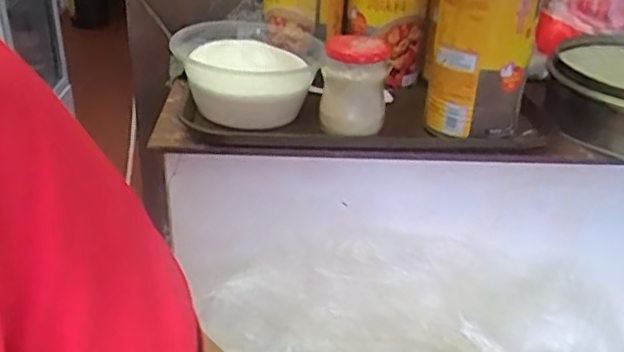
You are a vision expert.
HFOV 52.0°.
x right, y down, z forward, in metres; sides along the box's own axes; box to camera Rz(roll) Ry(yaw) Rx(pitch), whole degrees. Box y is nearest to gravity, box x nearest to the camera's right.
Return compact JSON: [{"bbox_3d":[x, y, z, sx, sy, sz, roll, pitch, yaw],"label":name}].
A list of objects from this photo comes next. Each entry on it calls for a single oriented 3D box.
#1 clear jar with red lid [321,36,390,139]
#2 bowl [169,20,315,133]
[{"bbox_3d":[0.043,-0.090,0.650,0.065,0.088,0.056,3,29,2],"label":"clear jar with red lid"},{"bbox_3d":[-0.077,-0.114,0.706,0.139,0.078,0.138,-4,30,-12],"label":"bowl"}]

